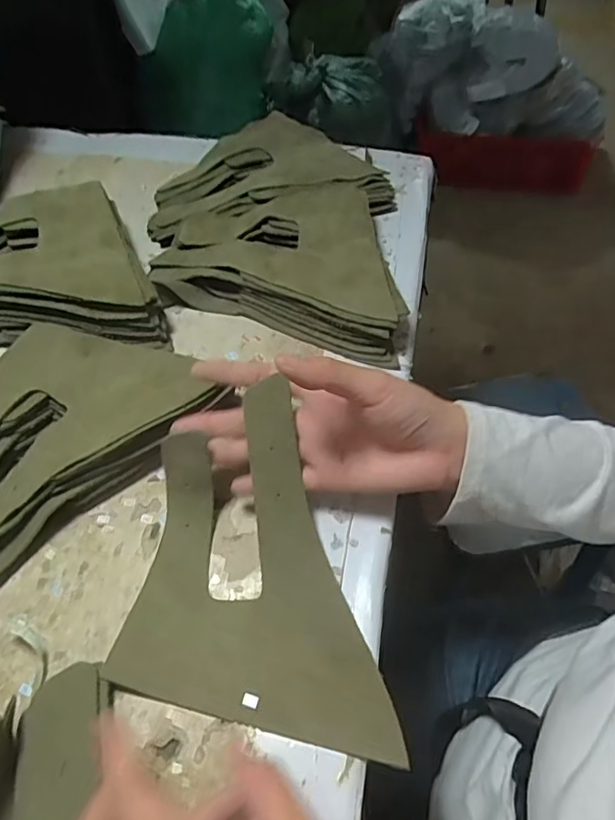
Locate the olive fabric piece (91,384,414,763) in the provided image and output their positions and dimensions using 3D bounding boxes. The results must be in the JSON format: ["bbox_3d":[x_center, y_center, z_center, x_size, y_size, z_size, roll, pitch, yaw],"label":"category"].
[{"bbox_3d":[-0.044,0.097,0.309,0.128,0.033,0.192,-19,71,1],"label":"olive fabric piece"}]

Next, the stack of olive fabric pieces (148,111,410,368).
[{"bbox_3d":[-0.032,-0.168,0.489,0.212,0.042,0.289,1,55,3],"label":"stack of olive fabric pieces"}]

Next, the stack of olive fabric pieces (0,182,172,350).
[{"bbox_3d":[-0.211,-0.119,0.449,0.213,0.053,0.143,2,55,4],"label":"stack of olive fabric pieces"}]

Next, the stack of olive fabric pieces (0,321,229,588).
[{"bbox_3d":[-0.177,0.016,0.363,0.140,0.033,0.194,38,64,25],"label":"stack of olive fabric pieces"}]

